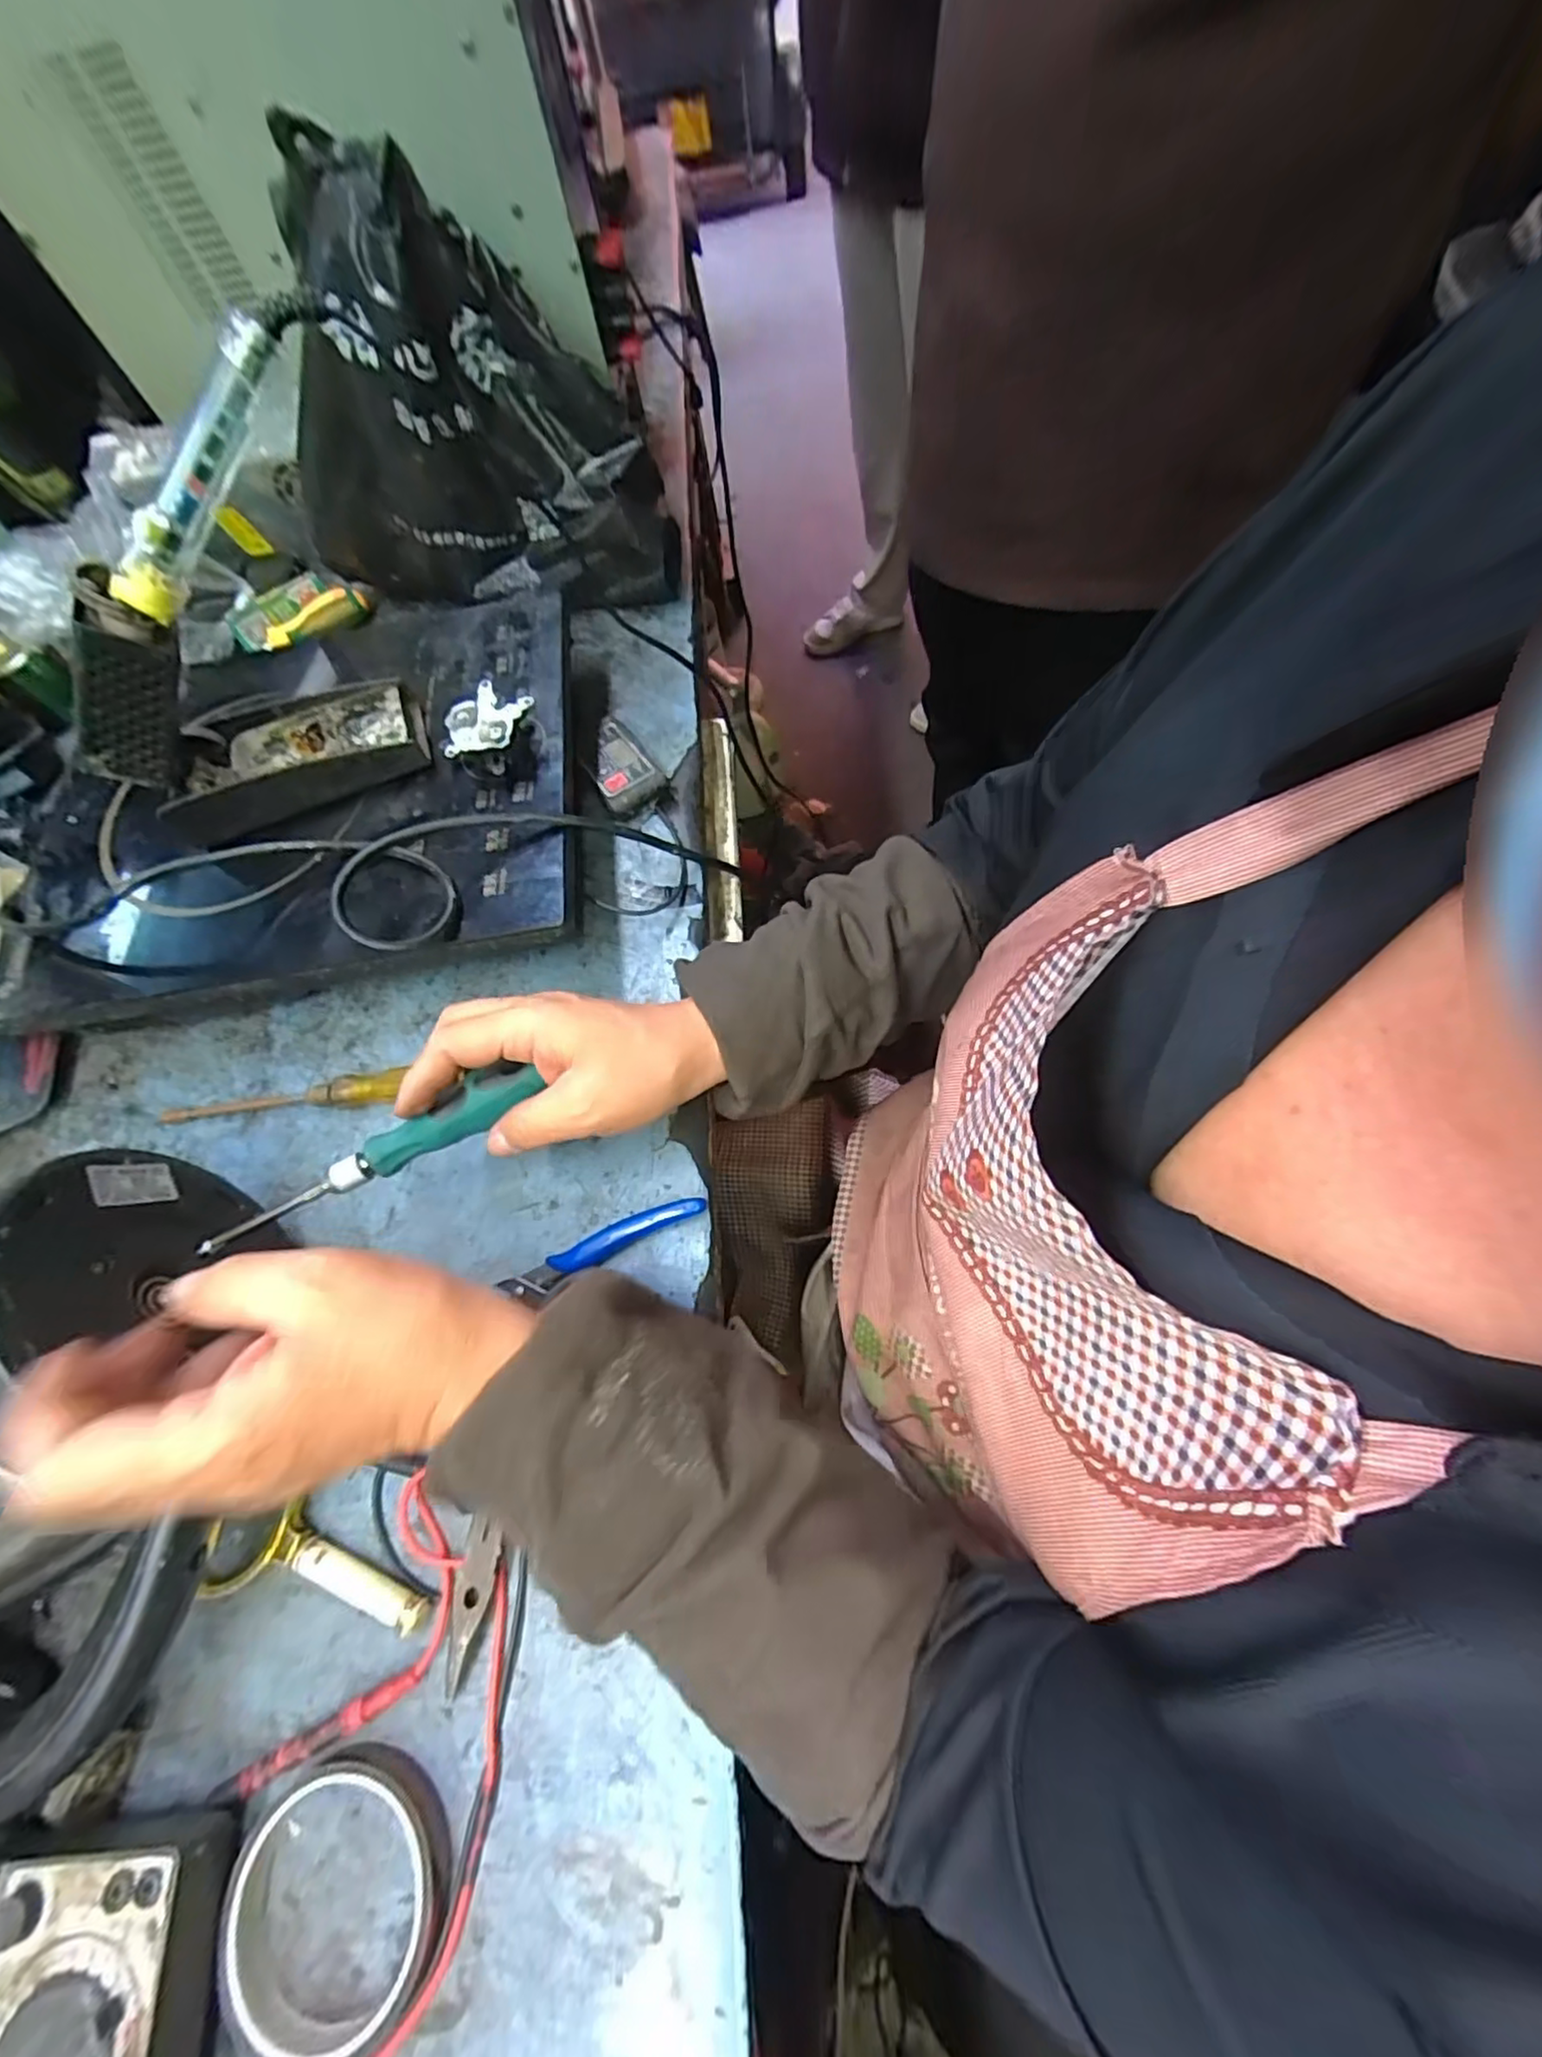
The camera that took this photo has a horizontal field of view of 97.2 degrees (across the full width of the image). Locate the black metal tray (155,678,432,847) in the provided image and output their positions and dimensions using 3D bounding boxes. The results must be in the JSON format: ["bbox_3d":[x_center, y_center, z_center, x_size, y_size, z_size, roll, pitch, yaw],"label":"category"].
[{"bbox_3d":[-0.308,-0.179,0.442,0.154,0.025,0.072,-21,66,-2],"label":"black metal tray"}]

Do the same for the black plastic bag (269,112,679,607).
[{"bbox_3d":[-0.241,-0.458,0.505,0.299,0.223,0.118,1,67,7],"label":"black plastic bag"}]

